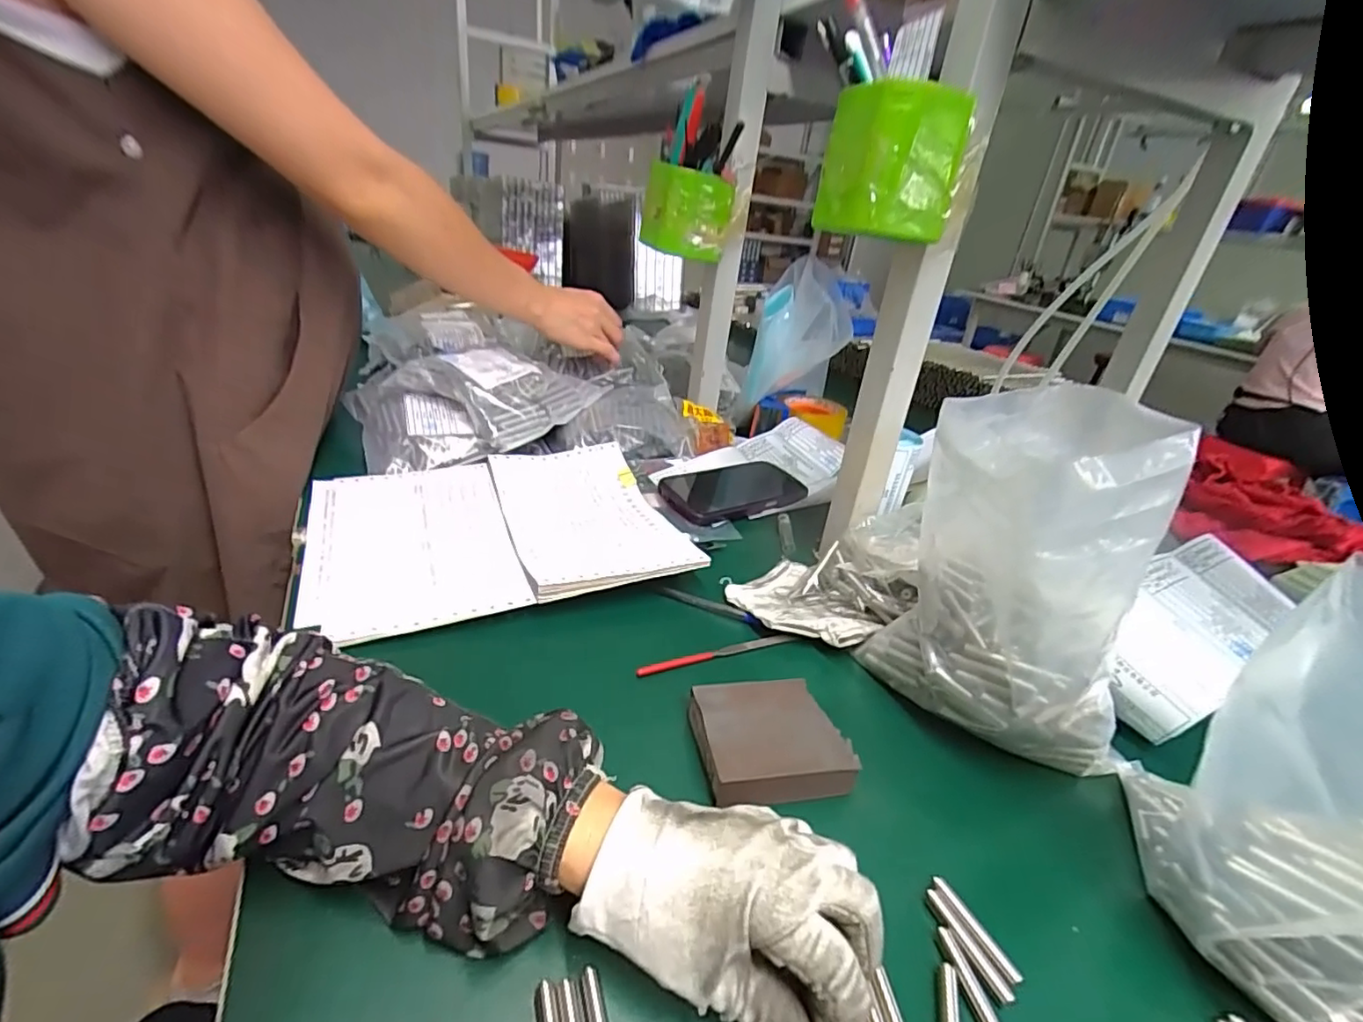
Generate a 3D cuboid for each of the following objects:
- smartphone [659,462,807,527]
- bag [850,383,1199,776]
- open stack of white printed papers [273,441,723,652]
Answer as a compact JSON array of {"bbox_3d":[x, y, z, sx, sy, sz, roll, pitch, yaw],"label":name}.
[{"bbox_3d":[0.065,-0.025,0.647,0.176,0.014,0.089,-13,34,-34],"label":"smartphone"},{"bbox_3d":[0.200,0.040,0.360,0.109,0.190,0.121,4,28,-9],"label":"bag"},{"bbox_3d":[-0.162,0.011,0.513,0.296,0.025,0.233,-5,31,-24],"label":"open stack of white printed papers"}]

